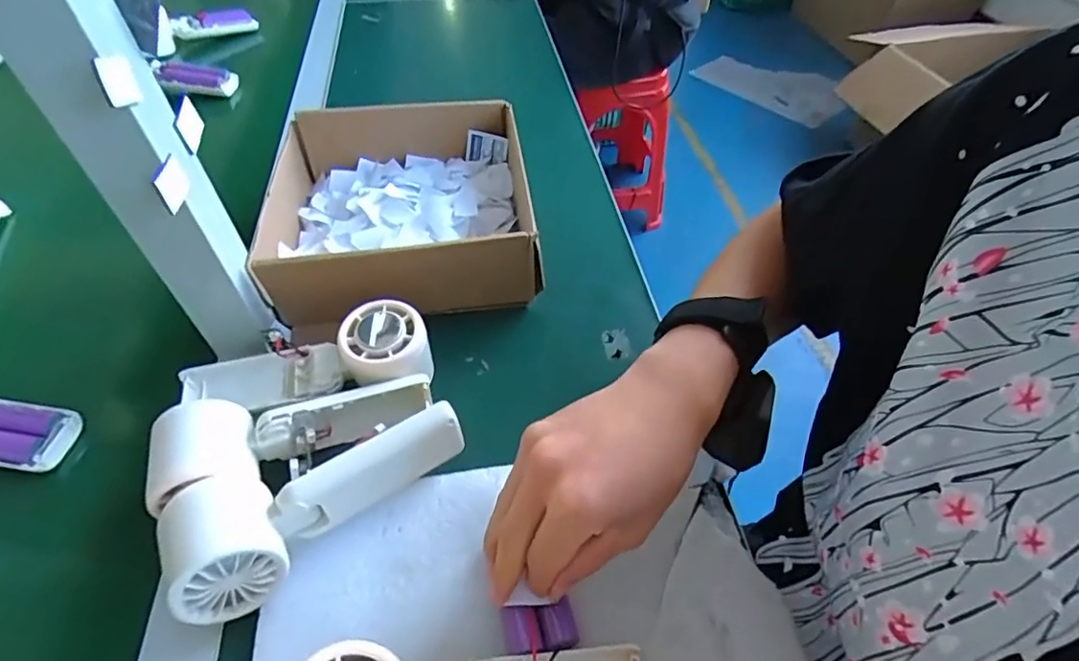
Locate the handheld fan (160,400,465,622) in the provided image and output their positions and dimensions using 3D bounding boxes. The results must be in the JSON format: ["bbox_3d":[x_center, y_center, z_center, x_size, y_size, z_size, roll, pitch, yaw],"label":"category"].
[{"bbox_3d":[-0.119,0.091,0.315,0.158,0.048,0.061,-23,54,-18],"label":"handheld fan"}]

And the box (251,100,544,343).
[{"bbox_3d":[-0.118,-0.110,0.483,0.205,0.071,0.205,-7,51,-7],"label":"box"}]

